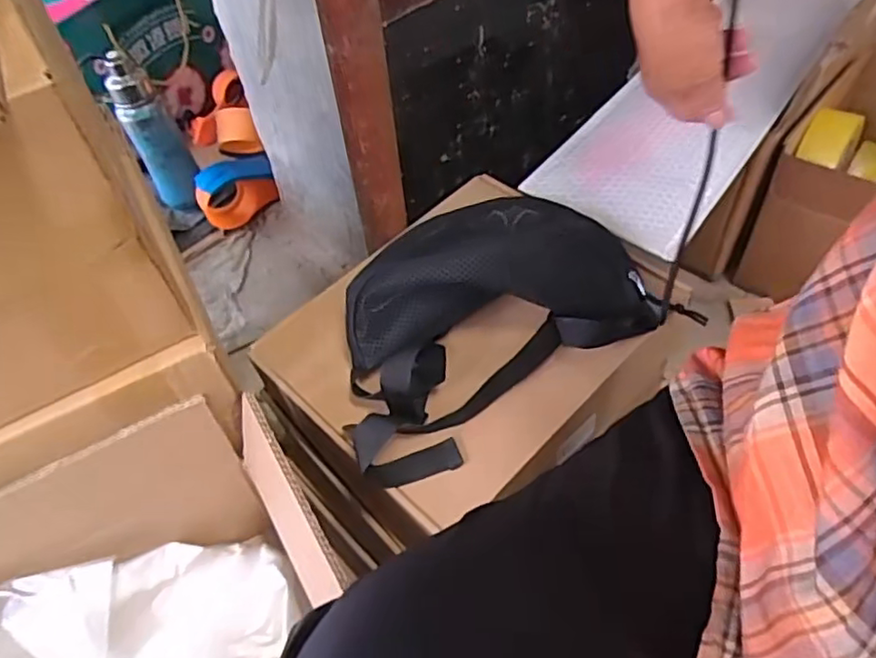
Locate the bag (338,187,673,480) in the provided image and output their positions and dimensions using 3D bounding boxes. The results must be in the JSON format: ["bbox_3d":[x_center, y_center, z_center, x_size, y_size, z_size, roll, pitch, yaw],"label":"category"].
[{"bbox_3d":[0.025,-0.024,0.538,0.278,0.093,0.195,-27,57,-17],"label":"bag"}]

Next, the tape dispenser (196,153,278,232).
[{"bbox_3d":[-0.309,-0.214,0.971,0.116,0.077,0.067,-18,54,-10],"label":"tape dispenser"}]

